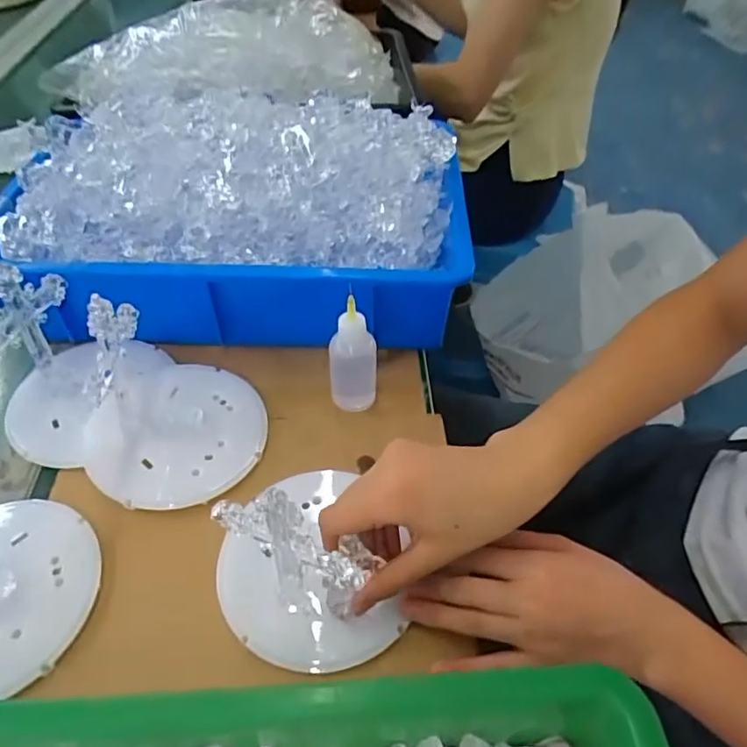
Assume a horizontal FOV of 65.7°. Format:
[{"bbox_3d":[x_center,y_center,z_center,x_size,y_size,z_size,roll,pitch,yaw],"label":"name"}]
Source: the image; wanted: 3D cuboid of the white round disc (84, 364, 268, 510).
[{"bbox_3d":[-0.145,0.040,0.433,0.120,0.018,0.128,-1,47,1],"label":"white round disc"}]

